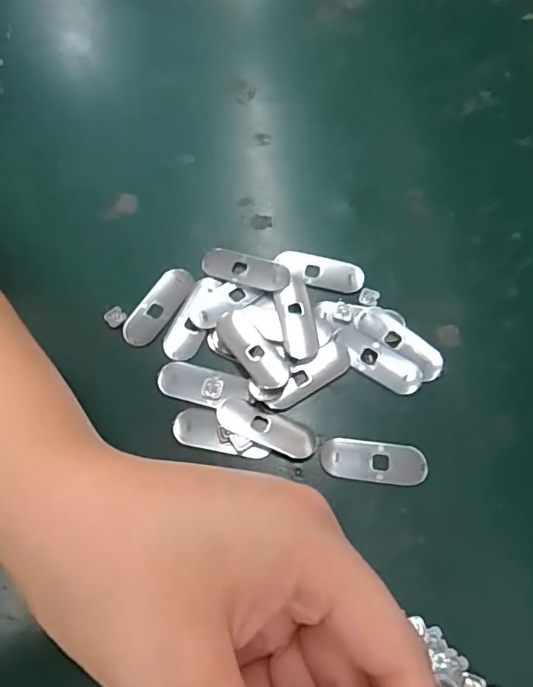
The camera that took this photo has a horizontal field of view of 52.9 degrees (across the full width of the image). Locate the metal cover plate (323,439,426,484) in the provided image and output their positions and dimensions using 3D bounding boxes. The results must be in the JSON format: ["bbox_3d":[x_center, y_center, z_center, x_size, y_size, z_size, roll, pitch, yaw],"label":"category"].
[{"bbox_3d":[0.052,0.057,0.259,0.049,0.004,0.019,6,68,3],"label":"metal cover plate"}]

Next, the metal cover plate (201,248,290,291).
[{"bbox_3d":[-0.012,-0.042,0.298,0.049,0.004,0.019,15,68,7],"label":"metal cover plate"}]

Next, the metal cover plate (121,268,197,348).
[{"bbox_3d":[-0.059,-0.020,0.293,0.018,0.004,0.050,32,71,13],"label":"metal cover plate"}]

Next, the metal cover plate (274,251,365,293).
[{"bbox_3d":[0.029,-0.041,0.300,0.049,0.004,0.019,14,68,6],"label":"metal cover plate"}]

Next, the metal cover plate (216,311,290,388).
[{"bbox_3d":[-0.007,0.003,0.277,0.018,0.008,0.050,-35,71,-13],"label":"metal cover plate"}]

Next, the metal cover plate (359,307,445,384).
[{"bbox_3d":[0.071,-0.001,0.282,0.049,0.004,0.017,39,73,15],"label":"metal cover plate"}]

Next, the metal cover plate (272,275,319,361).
[{"bbox_3d":[0.016,-0.014,0.286,0.019,0.004,0.049,-10,68,-3],"label":"metal cover plate"}]

